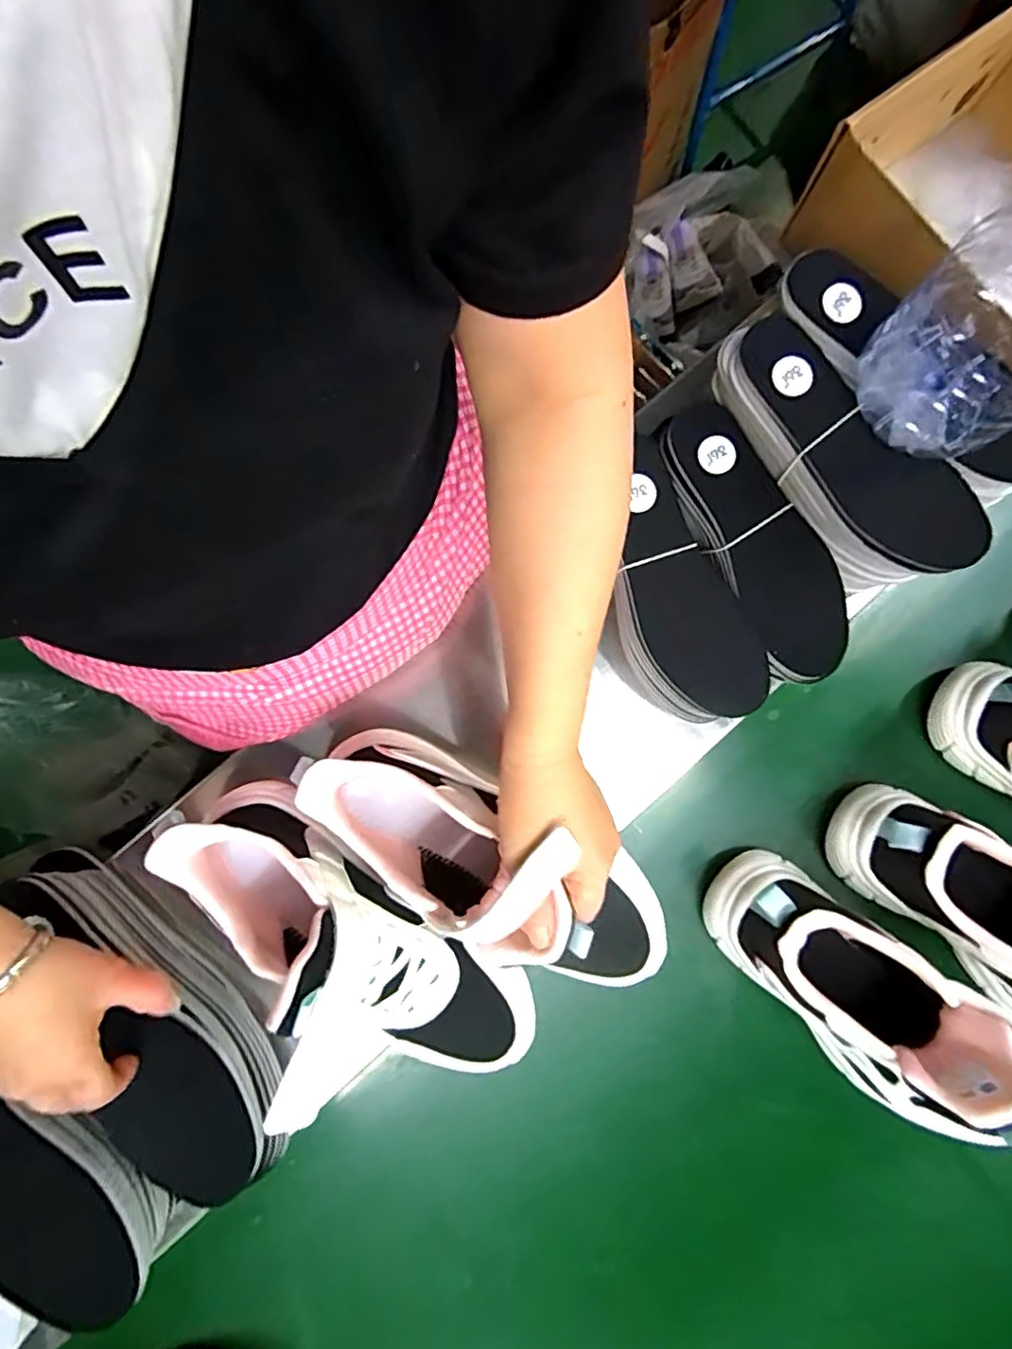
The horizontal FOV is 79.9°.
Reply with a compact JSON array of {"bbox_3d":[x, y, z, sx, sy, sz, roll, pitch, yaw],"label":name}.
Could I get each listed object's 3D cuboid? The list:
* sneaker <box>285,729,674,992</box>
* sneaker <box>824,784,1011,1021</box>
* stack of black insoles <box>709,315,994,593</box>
[{"bbox_3d":[-0.009,0.118,0.377,0.253,0.119,0.079,30,81,6],"label":"sneaker"},{"bbox_3d":[0.346,0.174,0.407,0.234,0.139,0.087,42,83,7],"label":"sneaker"},{"bbox_3d":[0.234,-0.153,0.423,0.078,0.048,0.218,-39,82,-6],"label":"stack of black insoles"}]

